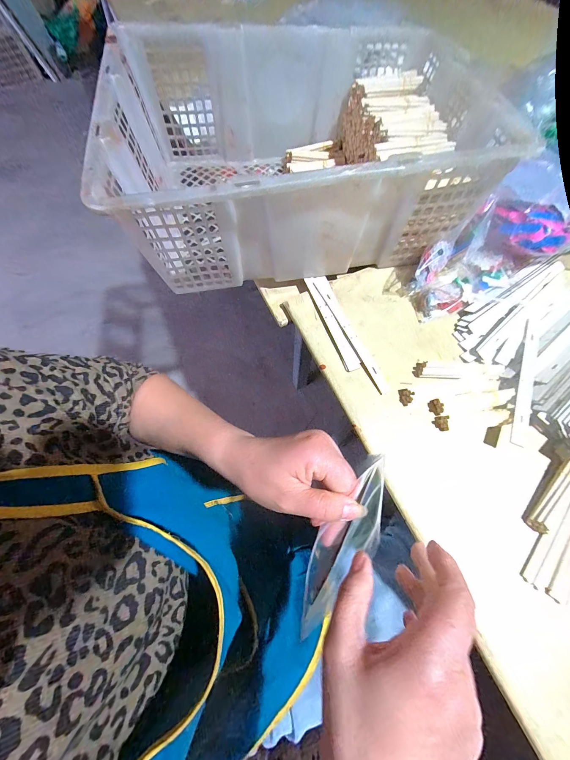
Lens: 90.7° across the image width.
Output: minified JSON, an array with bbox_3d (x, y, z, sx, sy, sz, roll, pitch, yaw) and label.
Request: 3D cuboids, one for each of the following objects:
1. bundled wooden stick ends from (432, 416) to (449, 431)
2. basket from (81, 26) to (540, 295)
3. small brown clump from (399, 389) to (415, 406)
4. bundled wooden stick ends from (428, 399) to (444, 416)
[{"bbox_3d":[0.194,0.054,0.349,0.015,0.014,0.017,-2,68,1],"label":"bundled wooden stick ends"},{"bbox_3d":[0.018,-0.337,0.414,0.453,0.169,0.375,-8,68,-1],"label":"basket"},{"bbox_3d":[0.156,0.020,0.362,0.012,0.017,0.023,-2,68,1],"label":"small brown clump"},{"bbox_3d":[0.191,0.034,0.357,0.011,0.015,0.020,-8,68,-1],"label":"bundled wooden stick ends"}]

